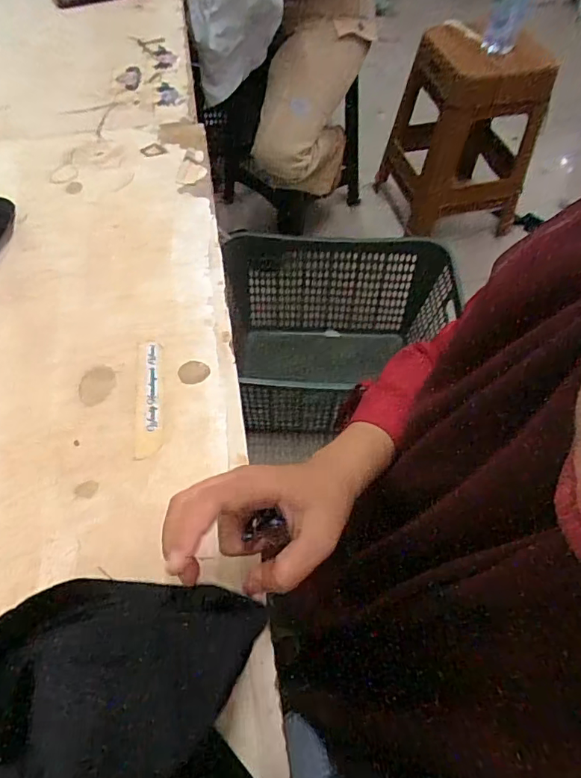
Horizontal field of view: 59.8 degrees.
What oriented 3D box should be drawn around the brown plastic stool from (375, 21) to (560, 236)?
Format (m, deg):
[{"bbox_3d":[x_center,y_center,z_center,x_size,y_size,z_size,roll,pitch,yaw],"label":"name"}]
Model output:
[{"bbox_3d":[0.507,-0.752,1.474,0.357,0.554,0.329,-12,58,-10],"label":"brown plastic stool"}]

